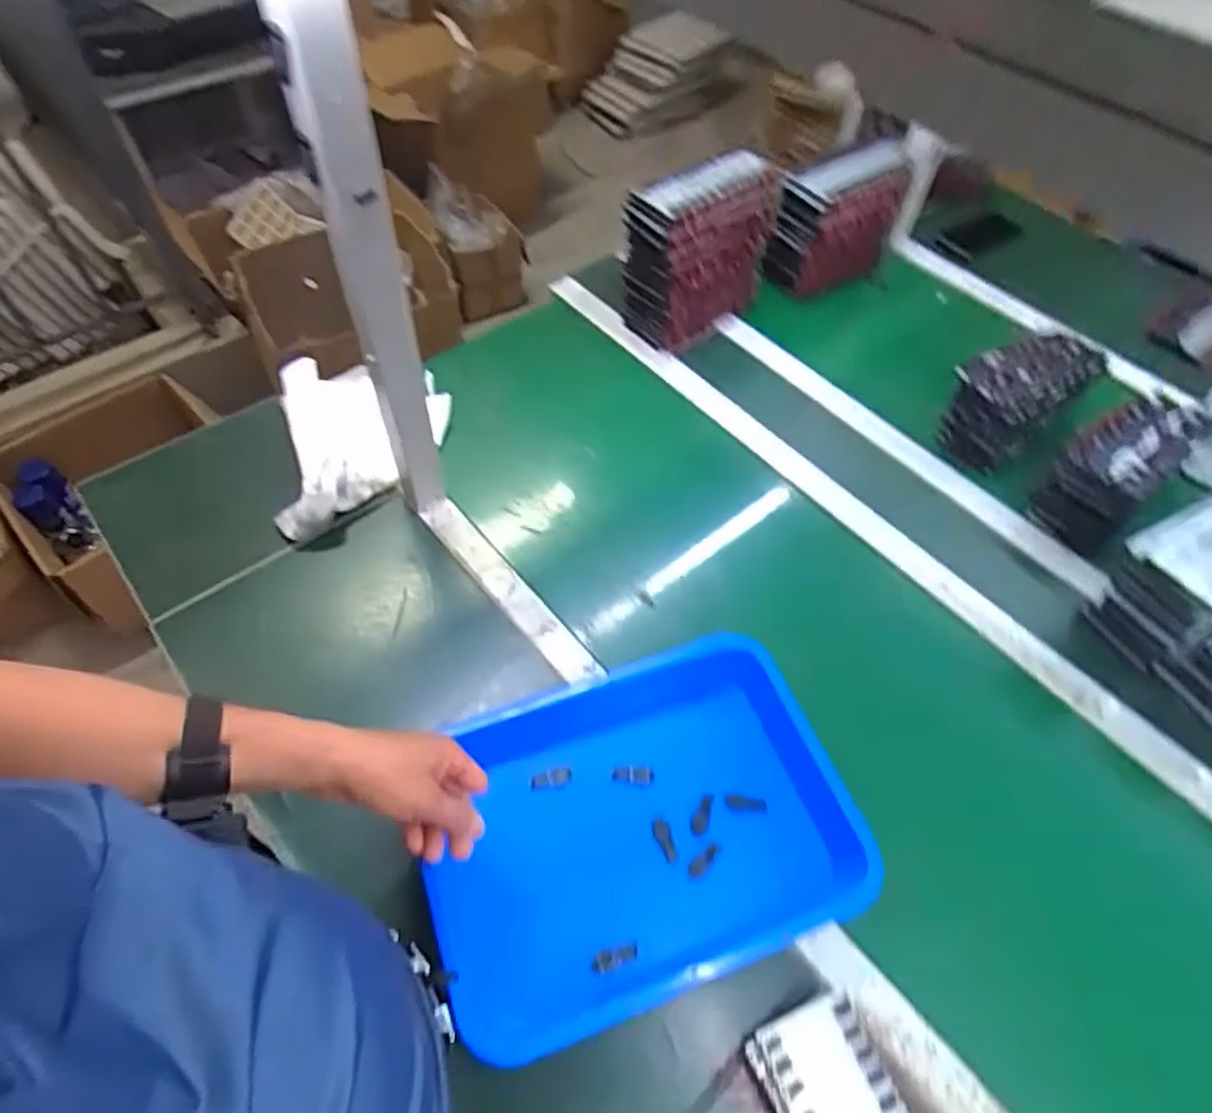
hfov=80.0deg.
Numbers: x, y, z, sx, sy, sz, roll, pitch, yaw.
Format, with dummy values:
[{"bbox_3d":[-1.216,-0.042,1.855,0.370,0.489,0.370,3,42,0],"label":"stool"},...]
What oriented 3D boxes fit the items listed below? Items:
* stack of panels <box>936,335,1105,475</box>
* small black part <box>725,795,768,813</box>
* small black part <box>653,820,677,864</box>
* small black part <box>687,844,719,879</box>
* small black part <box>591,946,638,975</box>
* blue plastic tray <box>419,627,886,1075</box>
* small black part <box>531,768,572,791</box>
[{"bbox_3d":[0.539,-0.210,0.947,0.206,0.104,0.101,-31,61,-21],"label":"stack of panels"},{"bbox_3d":[0.130,0.229,0.668,0.038,0.004,0.013,4,52,14],"label":"small black part"},{"bbox_3d":[0.053,0.254,0.646,0.014,0.016,0.036,-16,57,-12],"label":"small black part"},{"bbox_3d":[0.088,0.273,0.648,0.015,0.005,0.036,38,62,22],"label":"small black part"},{"bbox_3d":[0.007,0.333,0.598,0.039,0.006,0.015,-15,57,-12],"label":"small black part"},{"bbox_3d":[0.024,0.236,0.644,0.358,0.061,0.267,-17,57,-13],"label":"blue plastic tray"},{"bbox_3d":[-0.052,0.209,0.679,0.039,0.006,0.014,-11,56,-9],"label":"small black part"}]

